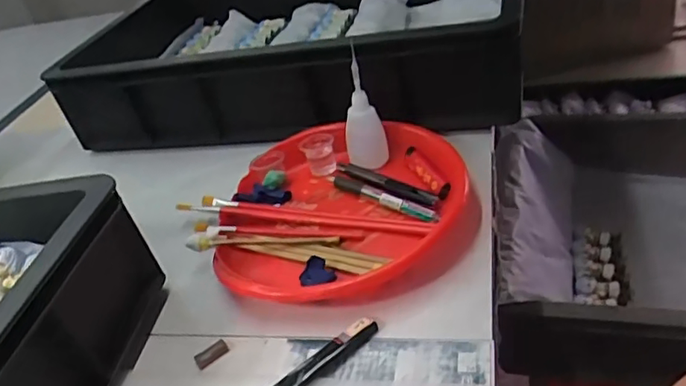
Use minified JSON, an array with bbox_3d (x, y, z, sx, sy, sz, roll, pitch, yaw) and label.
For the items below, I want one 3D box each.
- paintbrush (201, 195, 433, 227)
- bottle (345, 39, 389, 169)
[{"bbox_3d":[-0.032,0.018,0.560,0.241,0.012,0.015,3,38,23],"label":"paintbrush"},{"bbox_3d":[0.019,-0.084,0.606,0.043,0.110,0.045,-9,37,8],"label":"bottle"}]

